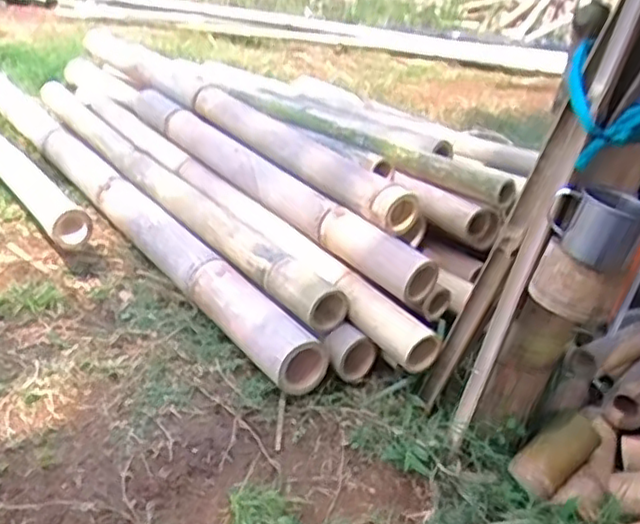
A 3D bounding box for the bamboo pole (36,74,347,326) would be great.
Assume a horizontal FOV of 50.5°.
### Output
[{"bbox_3d":[-0.365,-0.191,1.387,0.075,0.072,1.313,-13,30,-33],"label":"bamboo pole"}]

